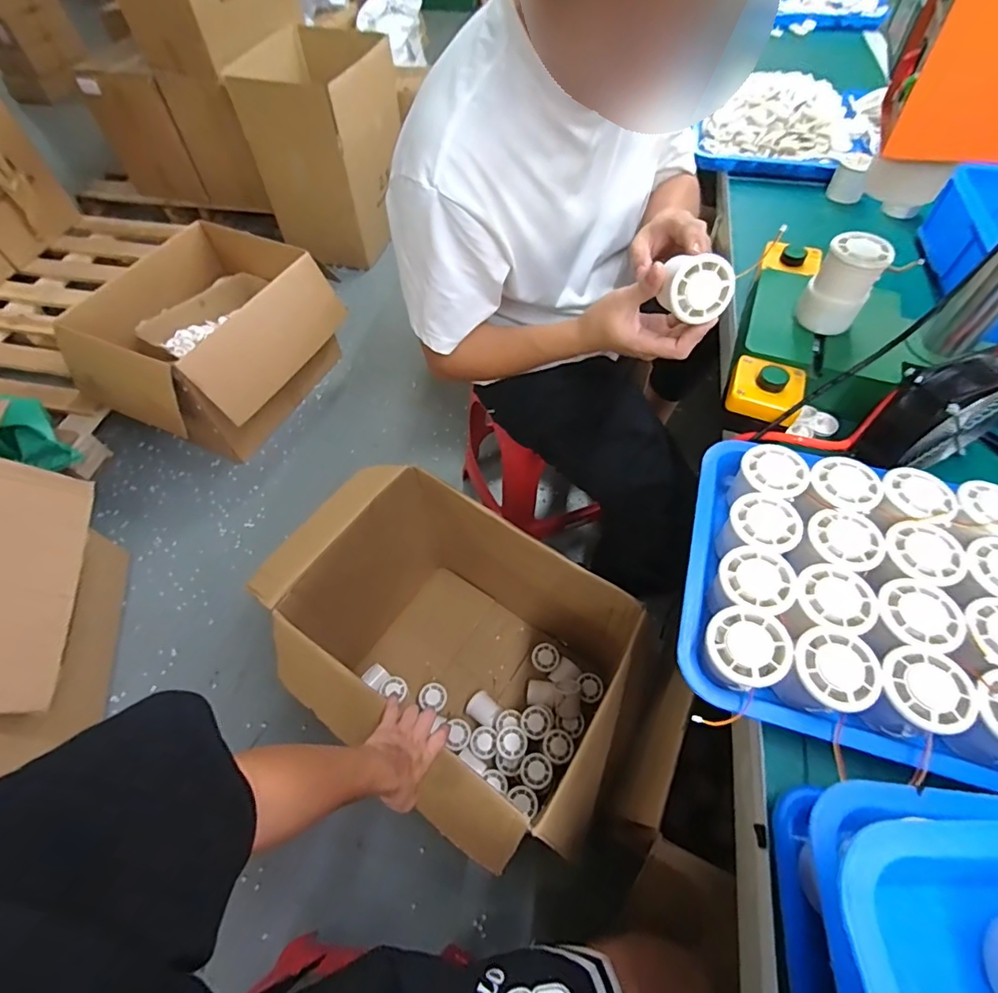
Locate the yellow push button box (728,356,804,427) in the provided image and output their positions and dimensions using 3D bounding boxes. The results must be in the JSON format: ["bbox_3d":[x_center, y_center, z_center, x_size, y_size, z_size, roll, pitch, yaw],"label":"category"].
[{"bbox_3d":[0.276,-0.112,0.519,0.067,0.035,0.066,18,59,12],"label":"yellow push button box"}]

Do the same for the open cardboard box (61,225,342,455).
[{"bbox_3d":[-0.778,-0.451,1.477,0.511,0.349,0.627,22,60,14],"label":"open cardboard box"}]

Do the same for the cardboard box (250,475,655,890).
[{"bbox_3d":[-0.092,0.288,0.941,0.645,0.416,0.450,29,62,19],"label":"cardboard box"}]

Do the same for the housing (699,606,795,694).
[{"bbox_3d":[0.183,0.118,0.382,0.053,0.046,0.055,-1,57,1],"label":"housing"}]

